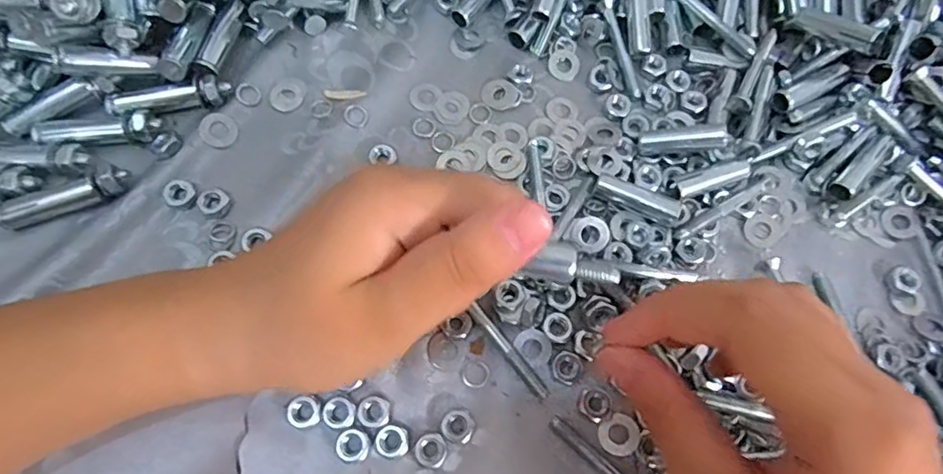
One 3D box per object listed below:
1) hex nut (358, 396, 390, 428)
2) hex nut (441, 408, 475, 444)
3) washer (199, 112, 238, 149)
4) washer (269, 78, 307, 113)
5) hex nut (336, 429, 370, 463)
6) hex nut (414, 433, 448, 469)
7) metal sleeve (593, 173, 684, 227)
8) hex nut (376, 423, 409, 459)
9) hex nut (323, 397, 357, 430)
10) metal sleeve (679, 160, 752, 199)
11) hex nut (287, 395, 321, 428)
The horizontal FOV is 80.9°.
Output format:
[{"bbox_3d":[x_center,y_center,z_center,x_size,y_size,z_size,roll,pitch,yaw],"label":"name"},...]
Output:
[{"bbox_3d":[-0.040,0.071,0.224,0.012,0.004,0.012,-7,70,-5],"label":"hex nut"},{"bbox_3d":[-0.006,0.077,0.226,0.013,0.004,0.012,12,70,2],"label":"hex nut"},{"bbox_3d":[-0.122,-0.051,0.266,0.017,0.004,0.017,6,74,-20],"label":"washer"},{"bbox_3d":[-0.092,-0.072,0.277,0.017,0.004,0.020,11,70,2],"label":"washer"},{"bbox_3d":[-0.047,0.083,0.221,0.013,0.005,0.012,-2,70,-3],"label":"hex nut"},{"bbox_3d":[-0.016,0.086,0.222,0.013,0.005,0.013,31,72,9],"label":"hex nut"},{"bbox_3d":[0.078,-0.018,0.257,0.040,0.008,0.013,25,71,7],"label":"metal sleeve"},{"bbox_3d":[-0.032,0.082,0.222,0.012,0.005,0.012,-12,71,-7],"label":"hex nut"},{"bbox_3d":[-0.054,0.071,0.223,0.013,0.004,0.012,-3,70,-3],"label":"hex nut"},{"bbox_3d":[0.113,-0.026,0.260,0.037,0.008,0.009,-18,72,-9],"label":"metal sleeve"},{"bbox_3d":[-0.068,0.071,0.224,0.013,0.004,0.012,-13,71,-7],"label":"hex nut"}]

